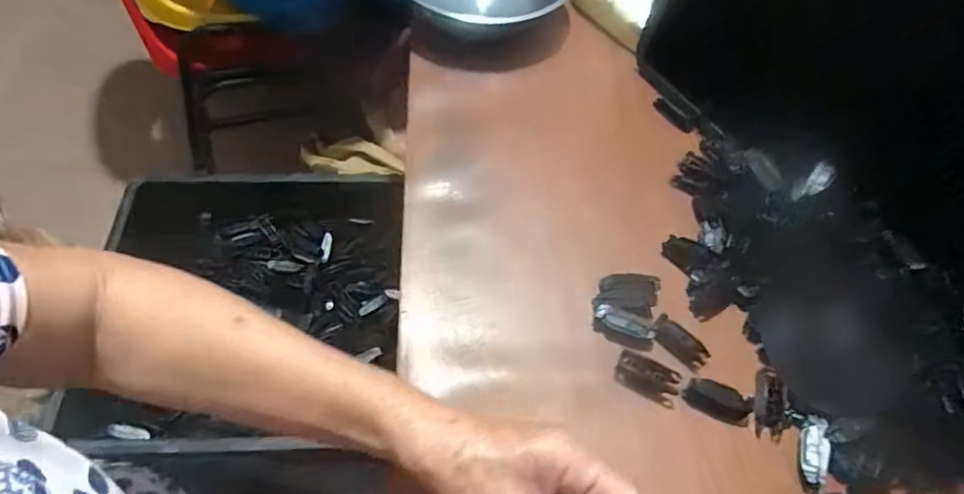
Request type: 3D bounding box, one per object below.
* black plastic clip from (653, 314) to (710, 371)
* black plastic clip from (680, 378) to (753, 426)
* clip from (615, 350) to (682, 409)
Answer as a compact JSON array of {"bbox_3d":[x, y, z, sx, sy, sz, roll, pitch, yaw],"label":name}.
[{"bbox_3d":[0.156,0.076,0.441,0.021,0.010,0.046,-37,67,-24],"label":"black plastic clip"},{"bbox_3d":[0.177,0.116,0.416,0.052,0.013,0.021,22,59,9],"label":"black plastic clip"},{"bbox_3d":[0.126,0.100,0.422,0.047,0.016,0.025,25,59,11],"label":"clip"}]

